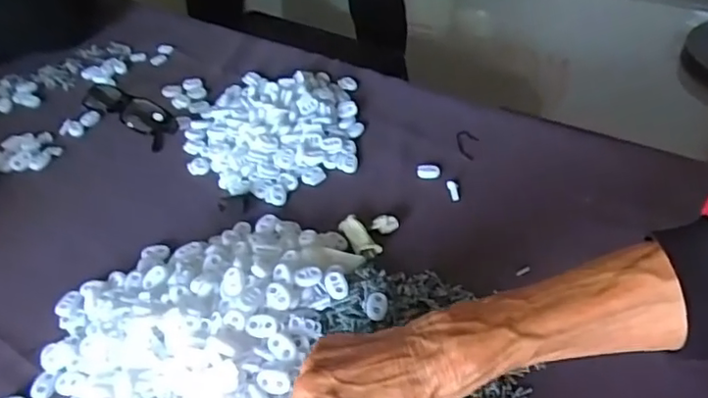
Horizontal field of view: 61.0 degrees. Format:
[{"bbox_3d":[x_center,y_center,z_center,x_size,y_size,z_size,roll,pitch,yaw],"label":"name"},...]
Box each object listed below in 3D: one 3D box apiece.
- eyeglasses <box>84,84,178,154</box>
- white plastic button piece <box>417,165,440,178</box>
[{"bbox_3d":[-0.245,-0.098,0.644,0.135,0.032,0.038,27,50,28],"label":"eyeglasses"},{"bbox_3d":[0.071,-0.027,0.571,0.022,0.007,0.011,2,43,5],"label":"white plastic button piece"}]

